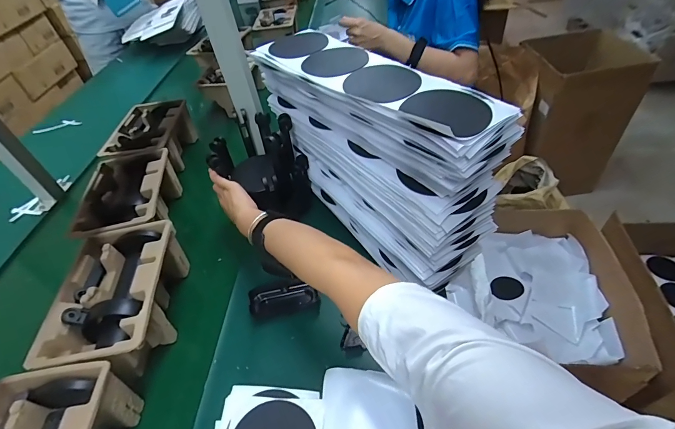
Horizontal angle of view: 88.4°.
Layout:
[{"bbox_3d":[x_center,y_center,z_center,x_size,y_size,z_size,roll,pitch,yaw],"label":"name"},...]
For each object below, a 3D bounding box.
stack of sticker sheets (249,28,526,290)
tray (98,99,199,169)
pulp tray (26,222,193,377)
[{"bbox_3d":[0.044,-0.106,0.530,0.116,0.224,0.394,-30,49,-22],"label":"stack of sticker sheets"},{"bbox_3d":[-0.449,-0.177,0.850,0.140,0.097,0.234,-7,45,0],"label":"tray"},{"bbox_3d":[-0.323,0.132,0.530,0.138,0.099,0.225,-10,45,-3],"label":"pulp tray"}]

